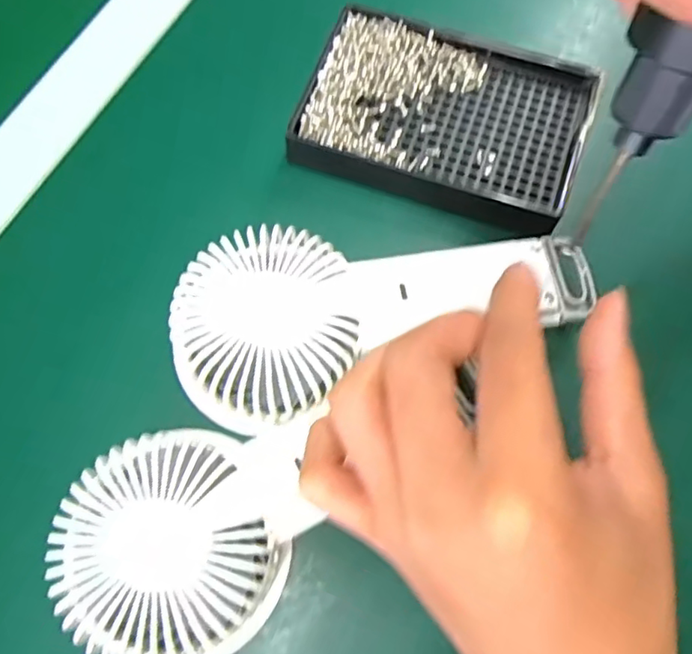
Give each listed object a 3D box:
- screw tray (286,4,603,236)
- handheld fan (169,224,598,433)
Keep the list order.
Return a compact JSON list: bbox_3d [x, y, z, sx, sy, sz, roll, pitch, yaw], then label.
[{"bbox_3d":[0.050,-0.108,0.297,0.134,0.018,0.097,20,72,6],"label":"screw tray"},{"bbox_3d":[0.016,-0.010,0.253,0.182,0.031,0.077,-12,72,-4],"label":"handheld fan"}]

